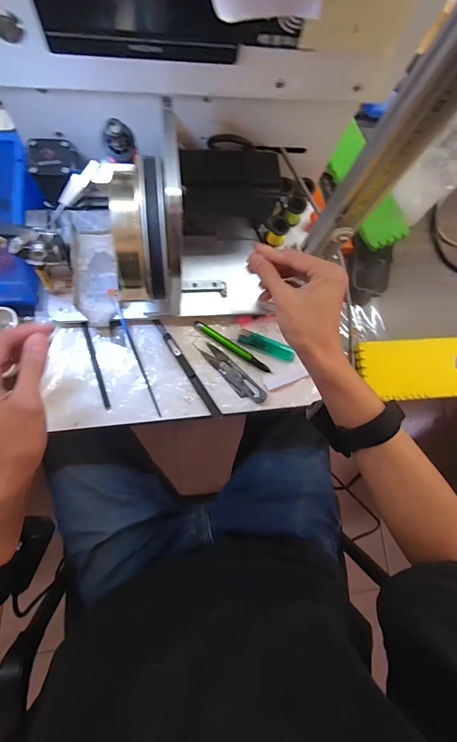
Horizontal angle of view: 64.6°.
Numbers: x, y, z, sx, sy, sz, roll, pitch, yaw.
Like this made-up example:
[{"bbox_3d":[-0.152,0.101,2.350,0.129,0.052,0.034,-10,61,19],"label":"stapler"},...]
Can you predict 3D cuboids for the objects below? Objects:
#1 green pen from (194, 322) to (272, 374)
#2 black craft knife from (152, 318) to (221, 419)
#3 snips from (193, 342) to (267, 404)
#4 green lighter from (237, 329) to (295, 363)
[{"bbox_3d":[0.006,-0.031,0.471,0.115,0.009,0.010,34,78,-1],"label":"green pen"},{"bbox_3d":[-0.053,-0.003,0.458,0.011,0.012,0.147,-33,86,-12],"label":"black craft knife"},{"bbox_3d":[0.004,0.003,0.463,0.106,0.011,0.025,44,78,1],"label":"snips"},{"bbox_3d":[0.050,-0.033,0.477,0.075,0.011,0.021,24,78,-3],"label":"green lighter"}]

